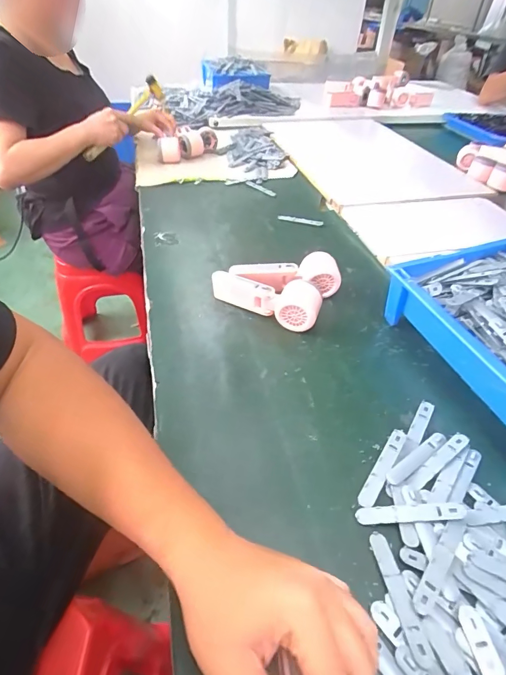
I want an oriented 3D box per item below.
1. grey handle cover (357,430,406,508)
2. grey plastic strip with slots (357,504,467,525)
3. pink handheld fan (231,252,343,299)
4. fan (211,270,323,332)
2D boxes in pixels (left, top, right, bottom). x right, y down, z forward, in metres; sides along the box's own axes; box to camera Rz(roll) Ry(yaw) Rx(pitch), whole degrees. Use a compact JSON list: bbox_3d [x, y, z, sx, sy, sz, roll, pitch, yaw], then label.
[{"bbox_3d":[0.132,0.131,0.398,0.016,0.012,0.091,27,49,24],"label":"grey handle cover"},{"bbox_3d":[0.144,0.162,0.360,0.096,0.004,0.014,-5,54,7],"label":"grey plastic strip with slots"},{"bbox_3d":[0.049,-0.095,0.615,0.169,0.061,0.051,1,43,-3],"label":"pink handheld fan"},{"bbox_3d":[0.016,-0.061,0.575,0.174,0.058,0.054,22,45,19],"label":"fan"}]

